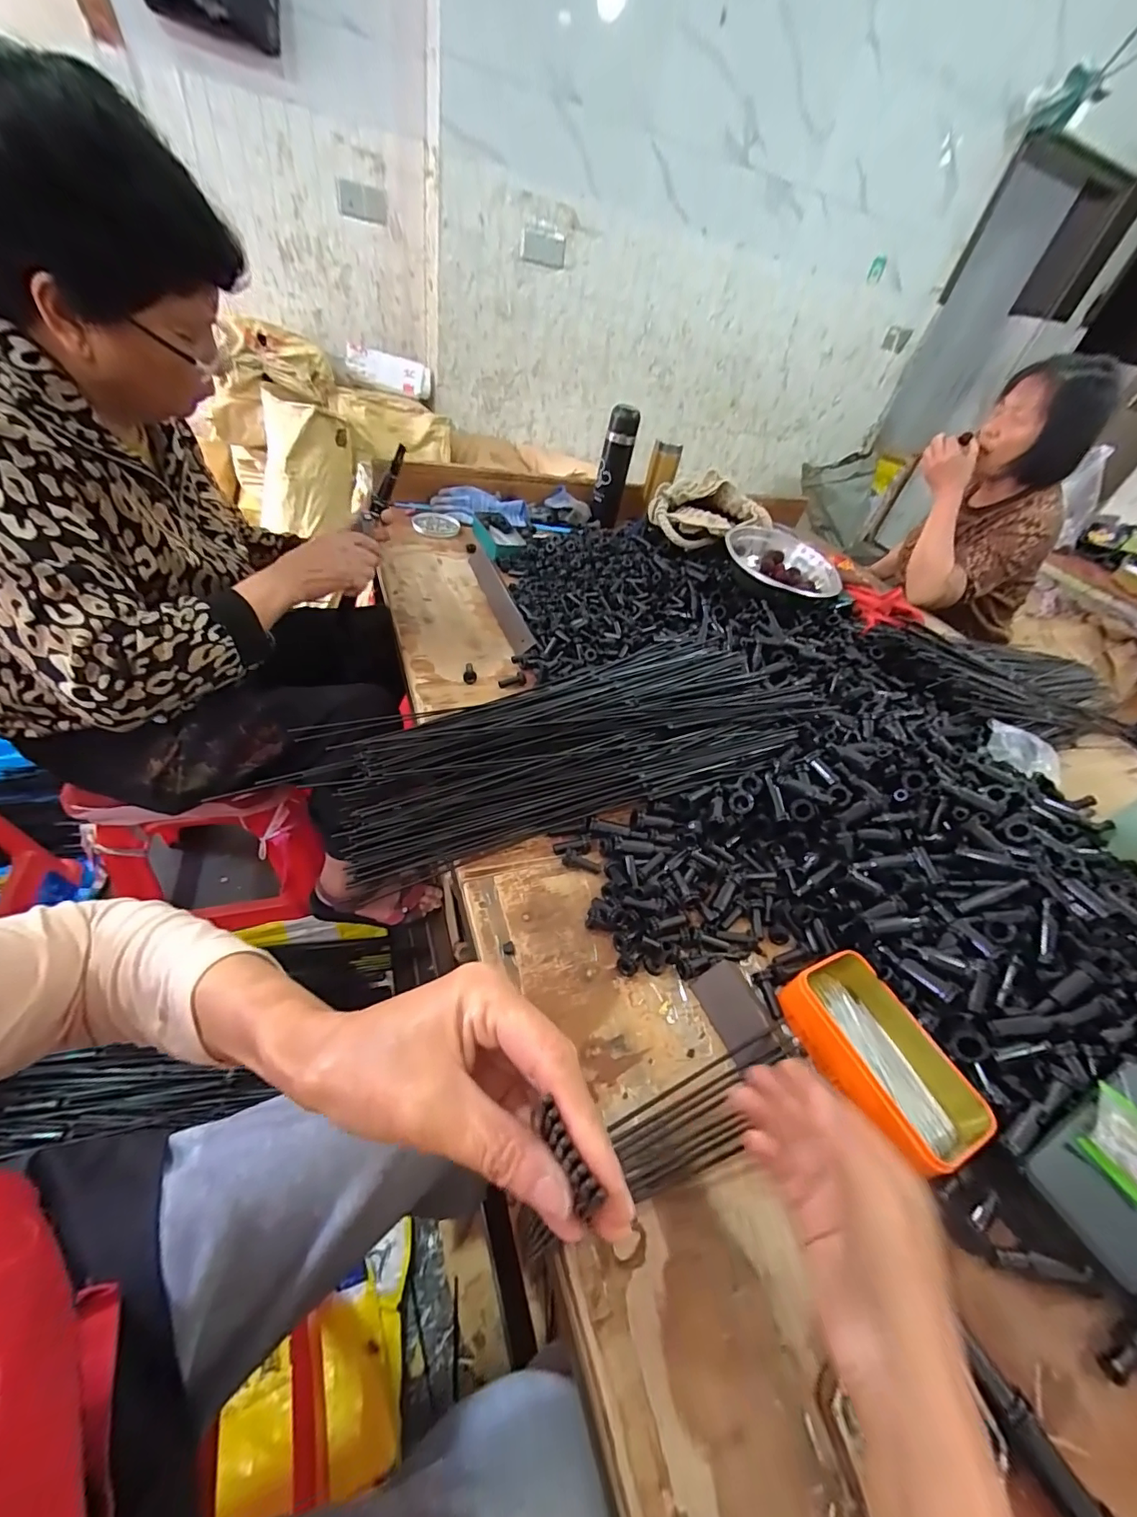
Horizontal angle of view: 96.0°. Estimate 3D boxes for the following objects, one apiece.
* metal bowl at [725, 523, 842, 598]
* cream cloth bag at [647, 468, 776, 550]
[{"bbox_3d":[0.398,-0.367,0.978,0.204,0.072,0.204,3,47,-3],"label":"metal bowl"},{"bbox_3d":[0.285,-0.503,1.055,0.243,0.107,0.098,25,47,15],"label":"cream cloth bag"}]

